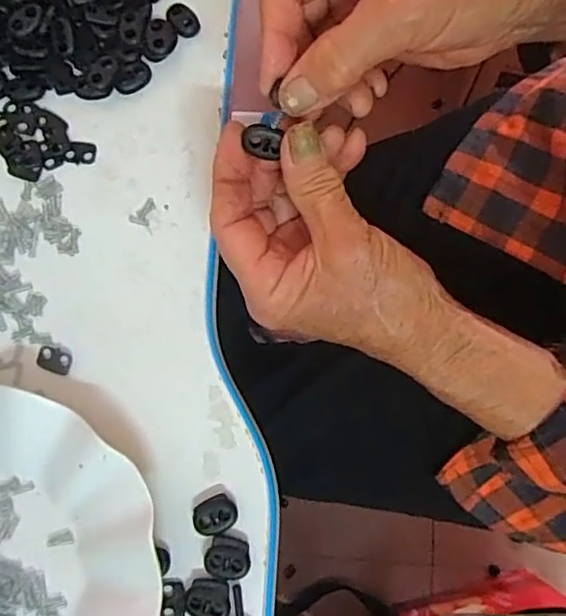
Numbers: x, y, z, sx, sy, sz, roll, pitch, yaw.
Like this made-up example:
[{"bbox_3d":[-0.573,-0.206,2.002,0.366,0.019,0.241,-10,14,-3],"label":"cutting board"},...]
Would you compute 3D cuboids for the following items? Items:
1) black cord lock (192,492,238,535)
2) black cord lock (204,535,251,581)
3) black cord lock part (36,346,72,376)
[{"bbox_3d":[-0.033,0.100,0.288,0.021,0.005,0.016,-24,81,-2],"label":"black cord lock"},{"bbox_3d":[-0.026,0.118,0.283,0.021,0.004,0.019,10,81,3],"label":"black cord lock"},{"bbox_3d":[-0.118,0.027,0.308,0.019,0.004,0.012,18,82,5],"label":"black cord lock part"}]

